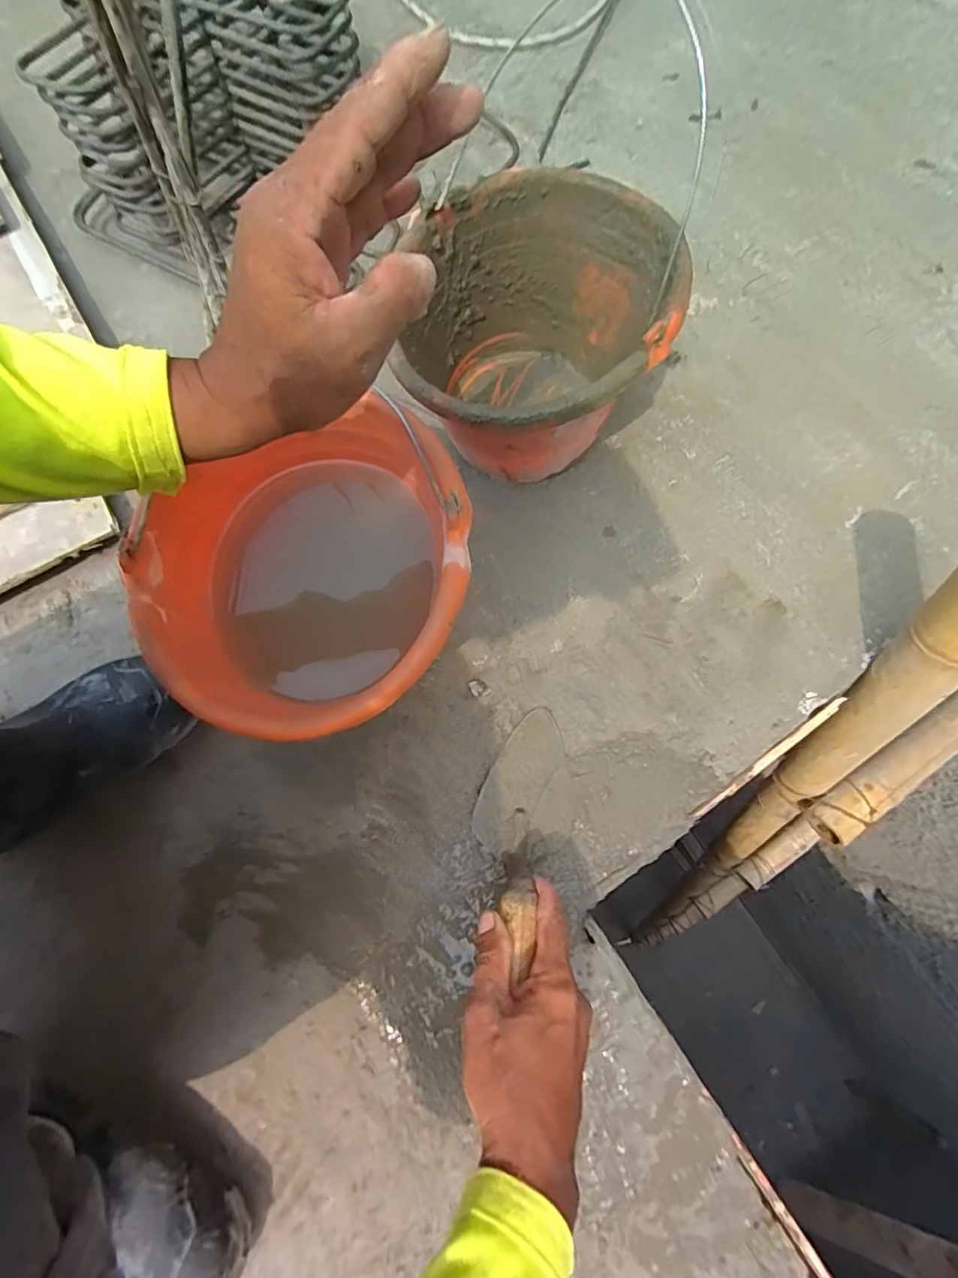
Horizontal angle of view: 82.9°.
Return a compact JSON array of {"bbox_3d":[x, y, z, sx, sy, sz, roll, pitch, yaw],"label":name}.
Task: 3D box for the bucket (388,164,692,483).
[{"bbox_3d":[0.050,-0.251,0.492,0.217,0.165,0.246,10,74,3],"label":"bucket"}]

